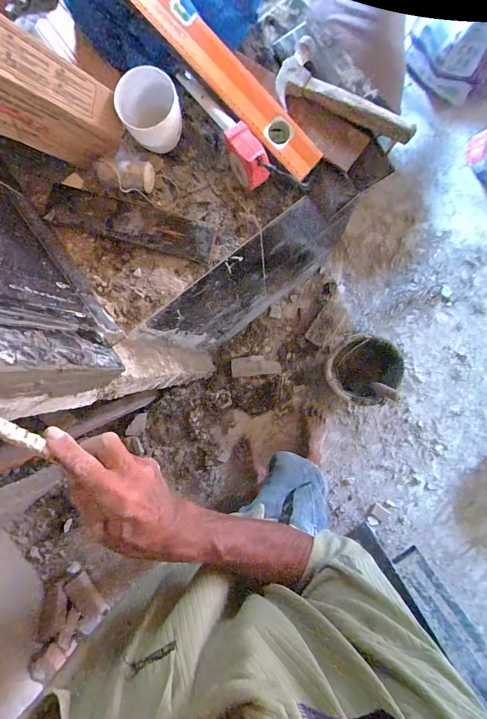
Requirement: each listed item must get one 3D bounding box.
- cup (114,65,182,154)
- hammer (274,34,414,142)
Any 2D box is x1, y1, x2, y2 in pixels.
[{"bbox_3d":[-0.145,-0.393,0.529,0.088,0.083,0.094,0,88,5],"label":"cup"},{"bbox_3d":[0.172,-0.427,0.531,0.236,0.038,0.103,27,91,5],"label":"hammer"}]

